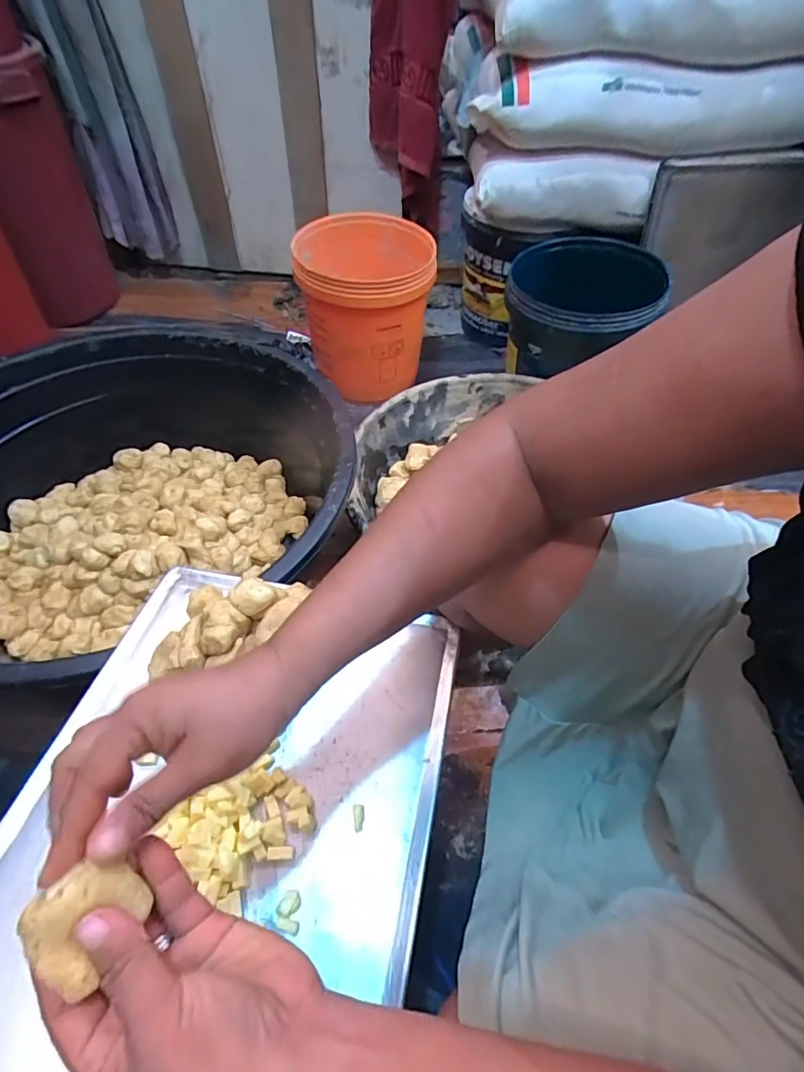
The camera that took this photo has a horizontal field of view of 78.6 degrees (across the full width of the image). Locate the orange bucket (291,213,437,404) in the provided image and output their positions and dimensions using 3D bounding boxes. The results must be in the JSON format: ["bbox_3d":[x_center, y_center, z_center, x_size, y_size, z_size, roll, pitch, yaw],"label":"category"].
[{"bbox_3d":[-0.076,-0.507,1.126,0.278,0.315,0.278,0,51,0],"label":"orange bucket"}]

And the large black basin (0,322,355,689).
[{"bbox_3d":[-0.413,-0.052,0.820,0.646,0.288,0.674,0,51,0],"label":"large black basin"}]

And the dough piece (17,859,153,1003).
[{"bbox_3d":[-0.141,0.170,0.218,0.041,0.027,0.039,-31,58,-22],"label":"dough piece"}]

